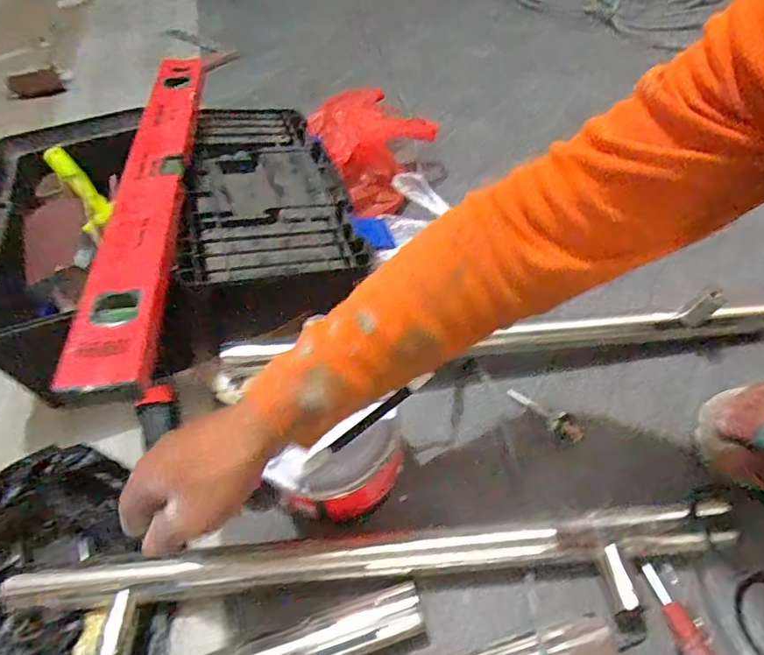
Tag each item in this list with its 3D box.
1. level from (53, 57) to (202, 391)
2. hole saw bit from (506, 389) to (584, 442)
[{"bbox_3d":[-0.255,-0.165,0.548,0.065,0.033,0.566,2,47,-17],"label":"level"},{"bbox_3d":[0.166,0.087,0.506,0.020,0.023,0.084,-36,56,-22],"label":"hole saw bit"}]

